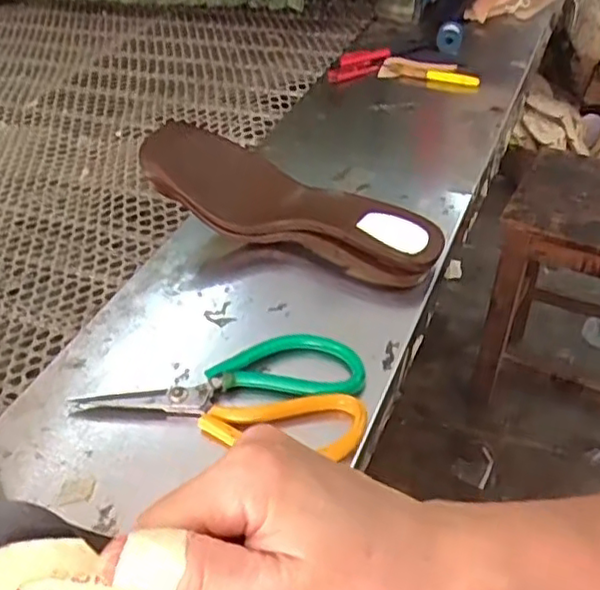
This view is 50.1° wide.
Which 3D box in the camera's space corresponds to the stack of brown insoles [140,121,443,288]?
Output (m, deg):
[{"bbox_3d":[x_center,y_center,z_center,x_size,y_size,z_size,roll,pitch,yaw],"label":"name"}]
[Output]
[{"bbox_3d":[-0.005,-0.071,0.533,0.244,0.098,0.075,13,45,19],"label":"stack of brown insoles"}]

